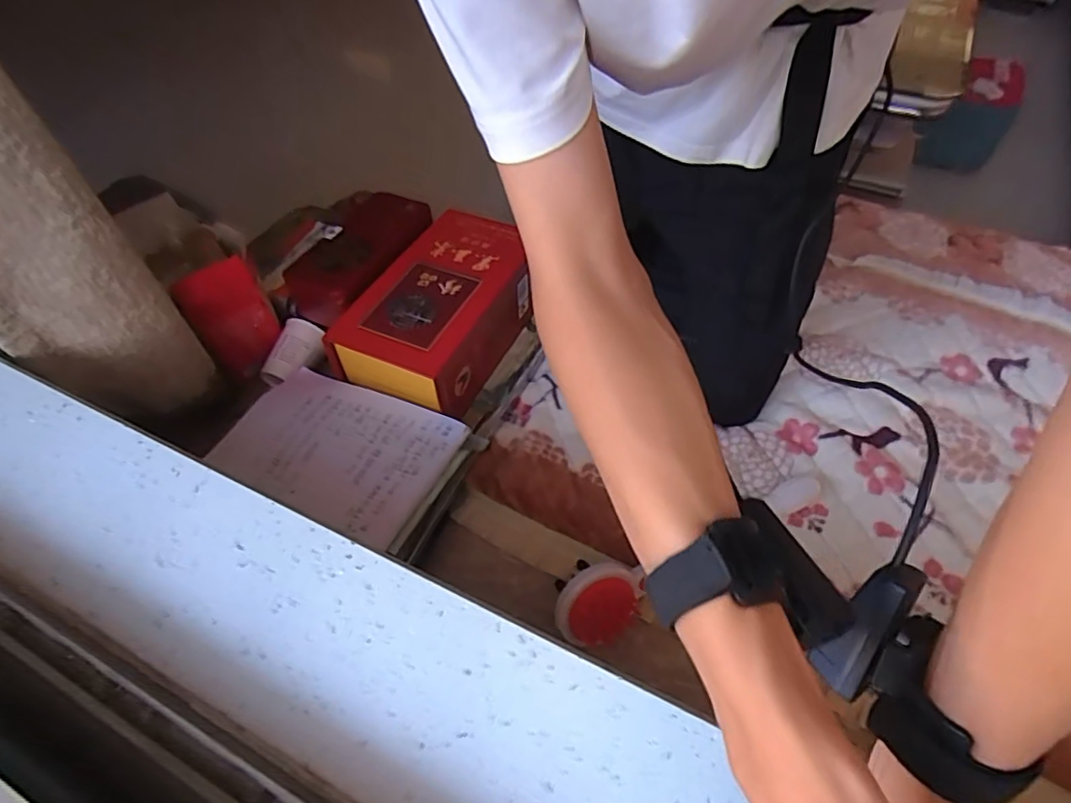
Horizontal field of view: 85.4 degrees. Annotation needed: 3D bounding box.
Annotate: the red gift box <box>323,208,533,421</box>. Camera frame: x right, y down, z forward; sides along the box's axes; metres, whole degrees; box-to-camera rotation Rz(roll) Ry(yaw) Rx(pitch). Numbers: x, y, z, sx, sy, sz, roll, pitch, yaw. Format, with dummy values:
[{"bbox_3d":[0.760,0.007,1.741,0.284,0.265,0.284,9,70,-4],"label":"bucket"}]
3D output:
[{"bbox_3d":[-0.124,-0.128,0.820,0.165,0.136,0.297,21,61,14],"label":"red gift box"}]

